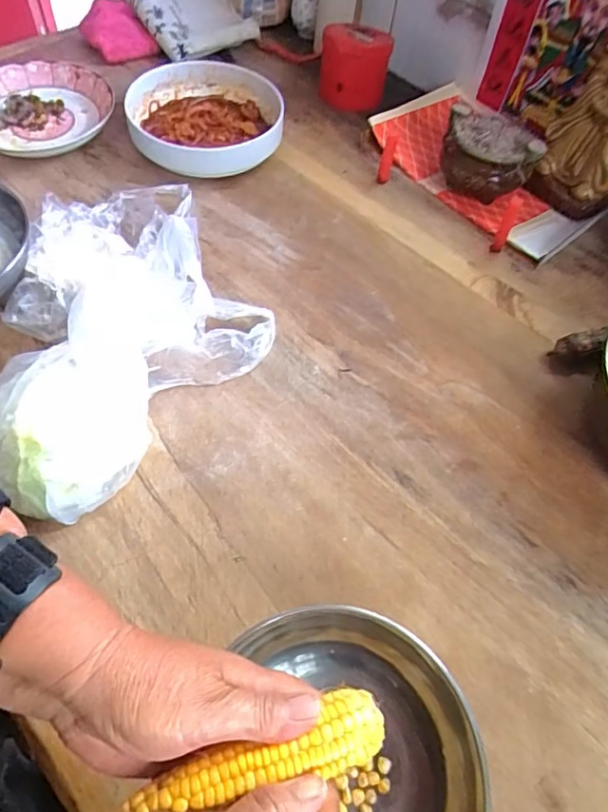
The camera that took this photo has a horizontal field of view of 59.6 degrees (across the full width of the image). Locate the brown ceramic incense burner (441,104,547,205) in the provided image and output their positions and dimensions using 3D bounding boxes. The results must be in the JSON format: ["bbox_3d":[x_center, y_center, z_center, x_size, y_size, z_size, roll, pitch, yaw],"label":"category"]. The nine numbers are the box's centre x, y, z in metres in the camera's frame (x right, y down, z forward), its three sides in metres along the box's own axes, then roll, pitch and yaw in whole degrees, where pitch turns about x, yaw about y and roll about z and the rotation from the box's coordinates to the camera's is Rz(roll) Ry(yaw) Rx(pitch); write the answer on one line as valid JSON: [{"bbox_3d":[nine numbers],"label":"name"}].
[{"bbox_3d":[0.240,-0.327,0.697,0.105,0.077,0.099,-2,62,-2],"label":"brown ceramic incense burner"}]

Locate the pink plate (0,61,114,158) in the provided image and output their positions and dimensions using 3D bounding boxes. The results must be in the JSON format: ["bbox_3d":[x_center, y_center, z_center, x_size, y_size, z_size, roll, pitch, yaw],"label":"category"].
[{"bbox_3d":[-0.362,-0.413,0.731,0.191,0.039,0.178,2,59,-3],"label":"pink plate"}]

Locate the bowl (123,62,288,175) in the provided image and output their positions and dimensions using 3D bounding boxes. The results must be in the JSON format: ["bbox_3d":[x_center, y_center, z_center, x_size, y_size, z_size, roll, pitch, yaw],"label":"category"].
[{"bbox_3d":[-0.133,-0.393,0.726,0.195,0.055,0.214,2,59,-3],"label":"bowl"}]

